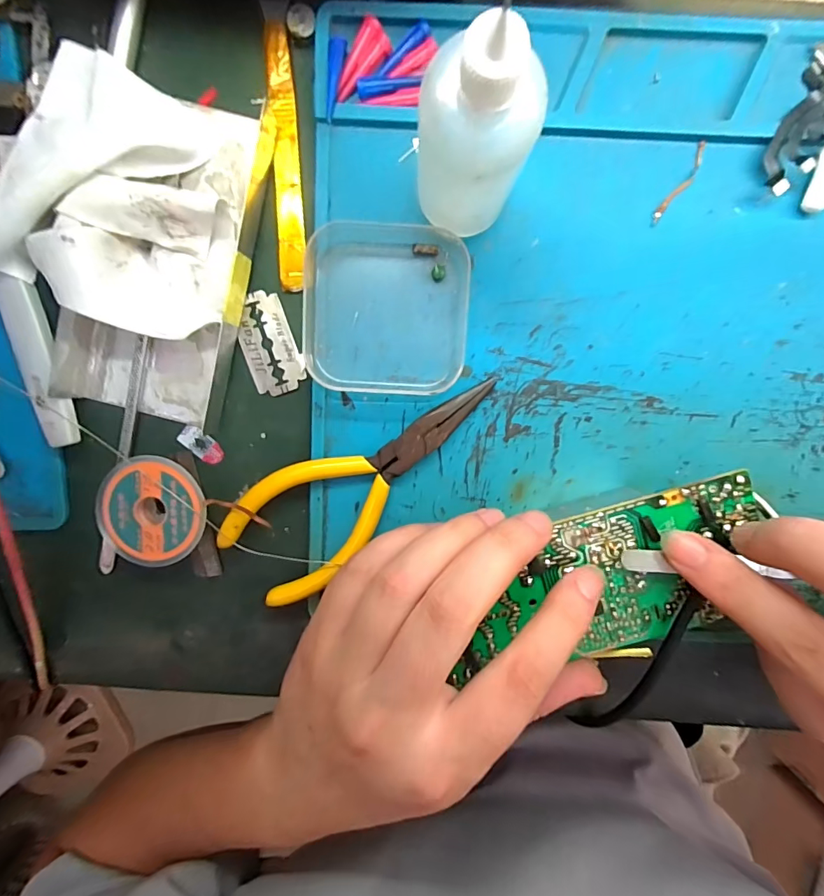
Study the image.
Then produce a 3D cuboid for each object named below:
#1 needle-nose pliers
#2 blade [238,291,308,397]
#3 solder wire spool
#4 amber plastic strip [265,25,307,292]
[{"bbox_3d":[-0.023,0.009,0.186,0.127,0.014,0.049,-44,95,6],"label":"needle-nose pliers"},{"bbox_3d":[-0.060,-0.043,0.186,0.023,0.004,0.042,-18,97,3],"label":"blade"},{"bbox_3d":[-0.109,0.026,0.188,0.044,0.015,0.044,0,98,1],"label":"solder wire spool"},{"bbox_3d":[-0.050,-0.112,0.175,0.011,0.005,0.094,-2,98,1],"label":"amber plastic strip"}]

